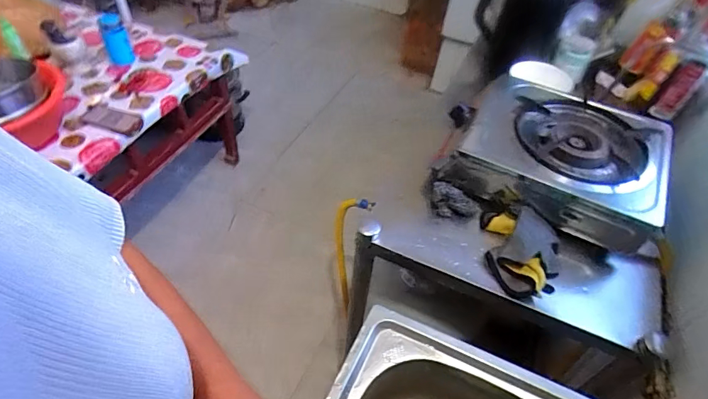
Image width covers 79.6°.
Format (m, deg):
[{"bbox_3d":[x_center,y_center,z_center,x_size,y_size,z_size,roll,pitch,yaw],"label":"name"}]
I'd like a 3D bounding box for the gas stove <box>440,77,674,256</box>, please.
[{"bbox_3d":[0.365,-0.096,0.791,0.363,0.108,0.283,23,49,18],"label":"gas stove"}]

